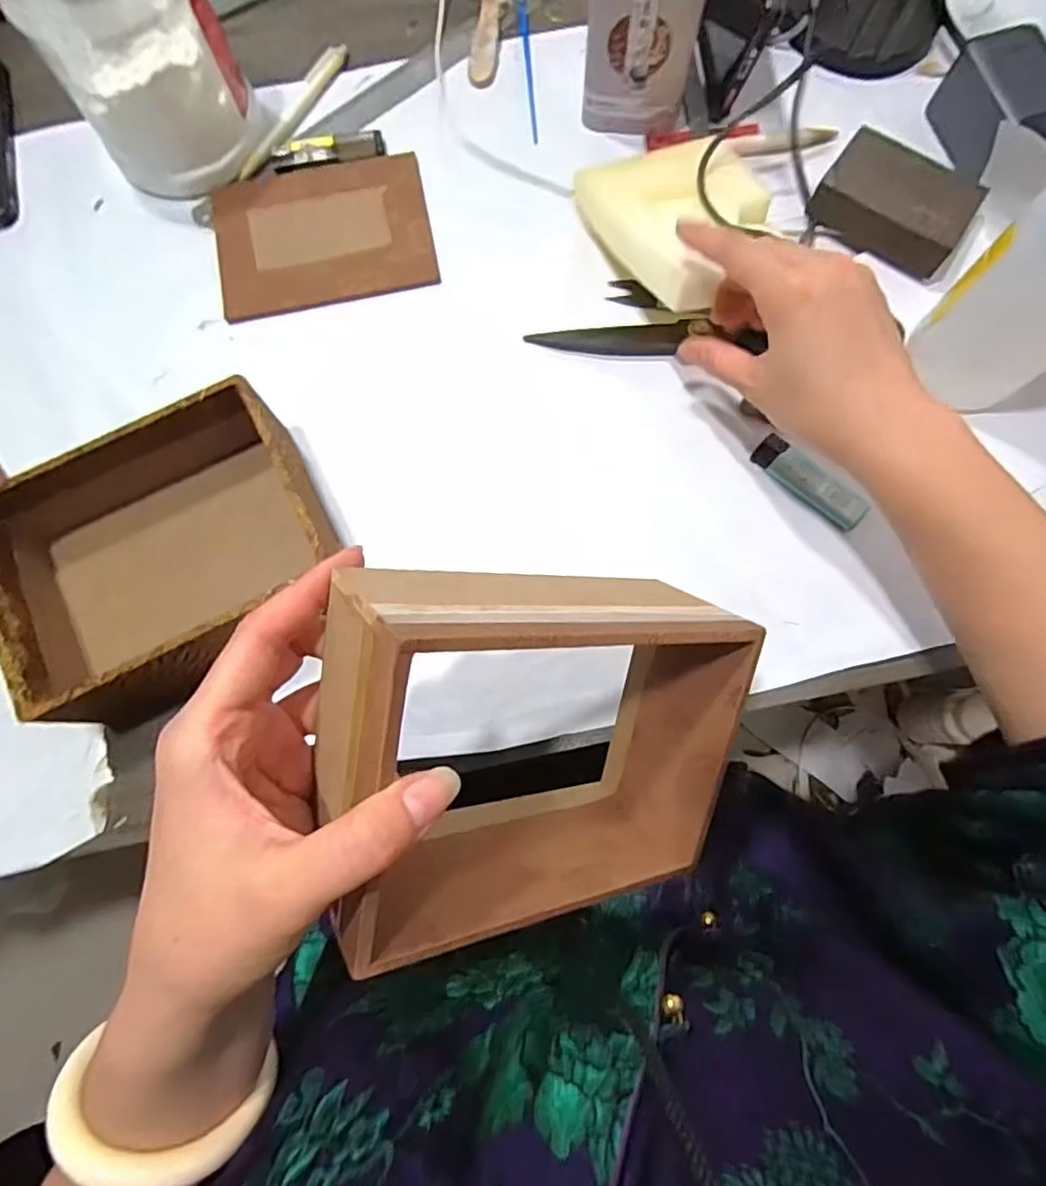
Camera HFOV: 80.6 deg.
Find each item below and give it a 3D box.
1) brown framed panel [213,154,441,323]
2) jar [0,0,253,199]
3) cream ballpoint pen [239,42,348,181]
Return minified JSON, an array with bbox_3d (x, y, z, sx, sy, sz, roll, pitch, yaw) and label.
[{"bbox_3d":[-0.150,-0.270,0.465,0.157,0.007,0.120,-10,78,-1],"label":"brown framed panel"},{"bbox_3d":[-0.262,-0.374,0.413,0.105,0.136,0.123,-30,79,-5],"label":"jar"},{"bbox_3d":[-0.177,-0.376,0.479,0.014,0.006,0.138,26,80,6],"label":"cream ballpoint pen"}]

